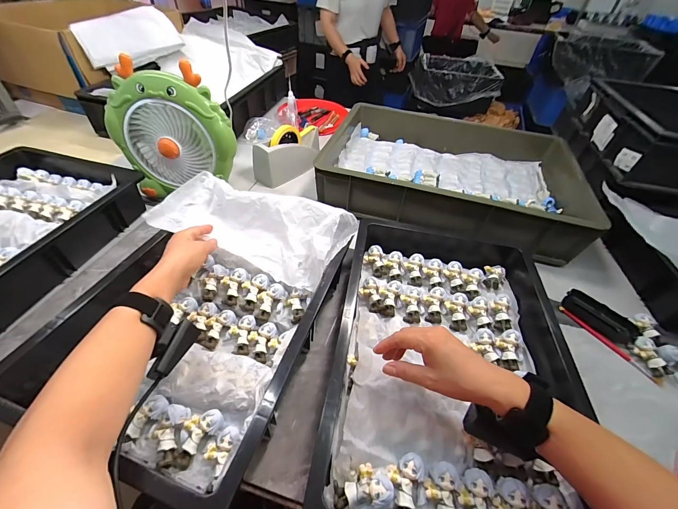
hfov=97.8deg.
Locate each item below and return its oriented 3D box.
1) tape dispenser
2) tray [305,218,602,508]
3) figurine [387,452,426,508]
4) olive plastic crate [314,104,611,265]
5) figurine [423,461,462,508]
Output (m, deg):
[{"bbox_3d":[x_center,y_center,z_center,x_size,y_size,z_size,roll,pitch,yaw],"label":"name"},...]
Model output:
[{"bbox_3d":[-0.131,-0.277,0.797,0.078,0.114,0.200,36,53,26],"label":"tape dispenser"},{"bbox_3d":[0.155,0.124,0.438,0.302,0.077,0.467,10,46,4],"label":"tray"},{"bbox_3d":[0.075,0.255,0.322,0.038,0.022,0.060,4,46,-2],"label":"figurine"},{"bbox_3d":[0.280,-0.228,0.763,0.585,0.125,0.400,16,47,9],"label":"olive plastic crate"},{"bbox_3d":[0.114,0.263,0.319,0.036,0.026,0.062,1,46,-5],"label":"figurine"}]

